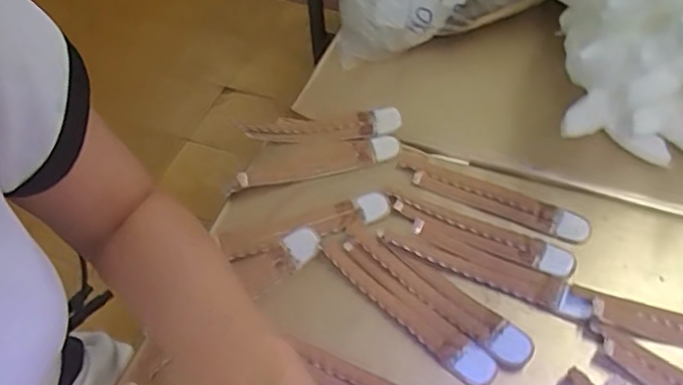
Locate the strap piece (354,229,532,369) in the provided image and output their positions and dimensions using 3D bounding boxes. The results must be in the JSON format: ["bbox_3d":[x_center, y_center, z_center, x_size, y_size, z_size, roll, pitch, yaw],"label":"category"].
[{"bbox_3d":[0.066,0.071,0.441,0.150,0.010,0.025,32,60,27],"label":"strap piece"}]

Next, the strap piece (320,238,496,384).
[{"bbox_3d":[0.043,0.080,0.438,0.025,0.008,0.150,-39,57,-24],"label":"strap piece"}]

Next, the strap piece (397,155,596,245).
[{"bbox_3d":[0.119,0.004,0.495,0.152,0.011,0.026,20,55,20],"label":"strap piece"}]

